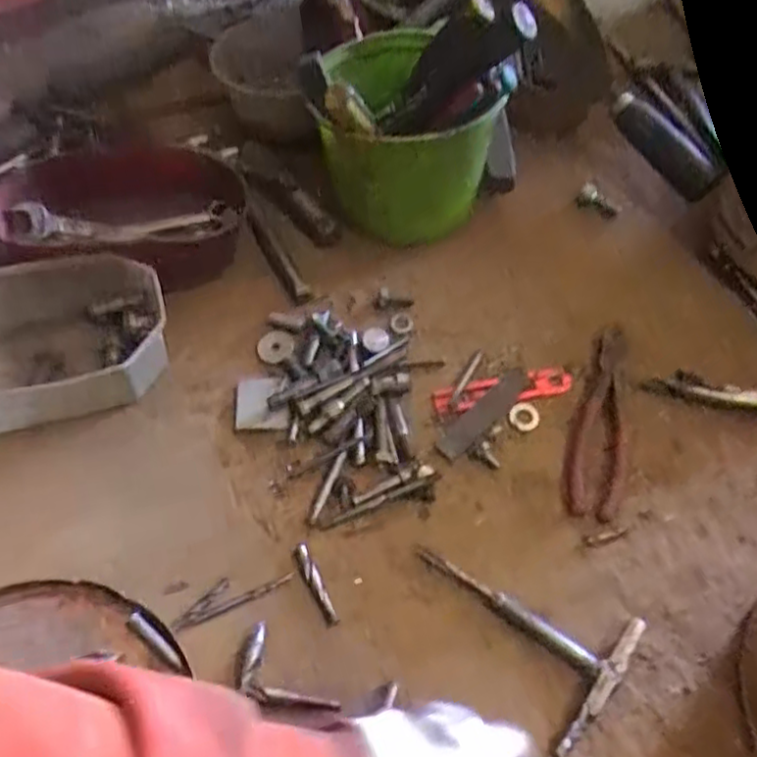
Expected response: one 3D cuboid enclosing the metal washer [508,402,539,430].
[{"bbox_3d":[0.115,0.030,0.541,0.022,0.004,0.024,19,61,12],"label":"metal washer"}]

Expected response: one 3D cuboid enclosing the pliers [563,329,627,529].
[{"bbox_3d":[0.169,0.030,0.529,0.040,0.015,0.161,11,60,7],"label":"pliers"}]

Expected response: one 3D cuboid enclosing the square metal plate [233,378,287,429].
[{"bbox_3d":[-0.094,0.020,0.551,0.041,0.006,0.044,-4,70,-3],"label":"square metal plate"}]

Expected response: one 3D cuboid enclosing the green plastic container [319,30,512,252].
[{"bbox_3d":[0.015,-0.217,0.624,0.143,0.134,0.132,-14,60,-7],"label":"green plastic container"}]

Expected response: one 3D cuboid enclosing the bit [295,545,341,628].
[{"bbox_3d":[-0.043,0.142,0.472,0.011,0.011,0.057,-25,62,-13],"label":"bit"}]

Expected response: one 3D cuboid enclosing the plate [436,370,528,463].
[{"bbox_3d":[0.084,0.027,0.536,0.094,0.004,0.023,-41,67,-21],"label":"plate"}]

